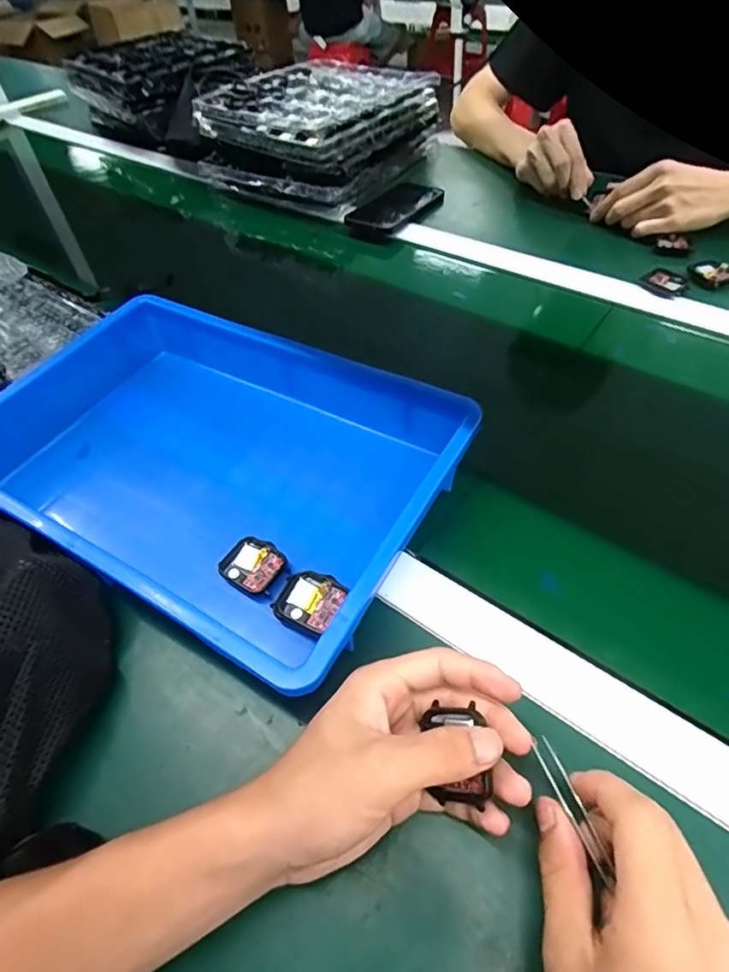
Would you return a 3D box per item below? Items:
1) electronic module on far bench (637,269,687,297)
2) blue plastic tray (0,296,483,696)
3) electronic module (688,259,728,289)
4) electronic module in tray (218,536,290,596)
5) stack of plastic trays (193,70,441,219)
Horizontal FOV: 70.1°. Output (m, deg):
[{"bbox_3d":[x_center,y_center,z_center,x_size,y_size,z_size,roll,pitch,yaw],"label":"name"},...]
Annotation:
[{"bbox_3d":[0.342,-0.229,0.589,0.039,0.011,0.047,-26,55,-19],"label":"electronic module on far bench"},{"bbox_3d":[-0.121,-0.025,0.416,0.355,0.067,0.252,24,55,20],"label":"blue plastic tray"},{"bbox_3d":[0.395,-0.240,0.591,0.048,0.012,0.051,28,58,24],"label":"electronic module"},{"bbox_3d":[-0.080,0.059,0.376,0.044,0.010,0.038,32,58,24],"label":"electronic module in tray"},{"bbox_3d":[-0.083,-0.567,0.823,0.307,0.098,0.306,29,57,22],"label":"stack of plastic trays"}]

